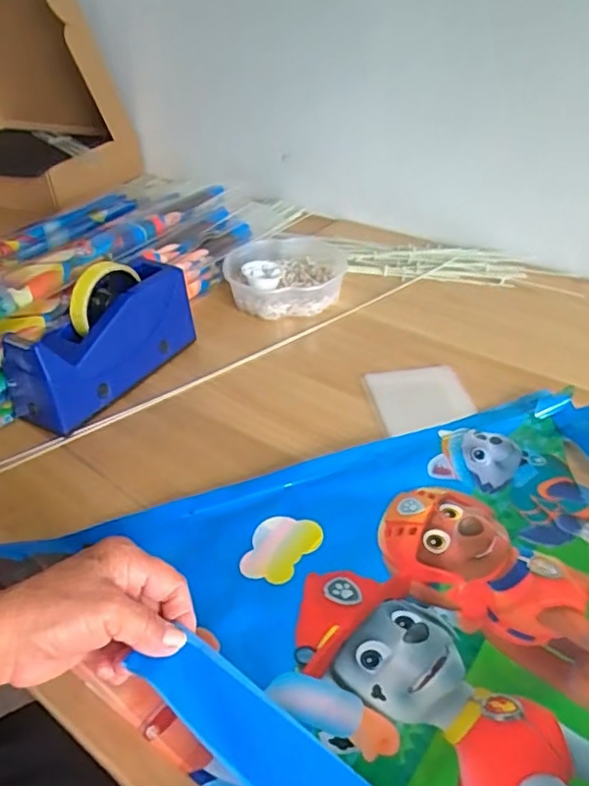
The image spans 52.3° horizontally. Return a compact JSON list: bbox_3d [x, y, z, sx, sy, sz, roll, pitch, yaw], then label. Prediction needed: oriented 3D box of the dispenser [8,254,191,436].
[{"bbox_3d":[-0.196,-0.063,0.620,0.074,0.113,0.200,23,43,30],"label":"dispenser"}]

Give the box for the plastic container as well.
[{"bbox_3d":[-0.011,-0.162,0.804,0.163,0.039,0.172,-6,36,-6],"label":"plastic container"}]

